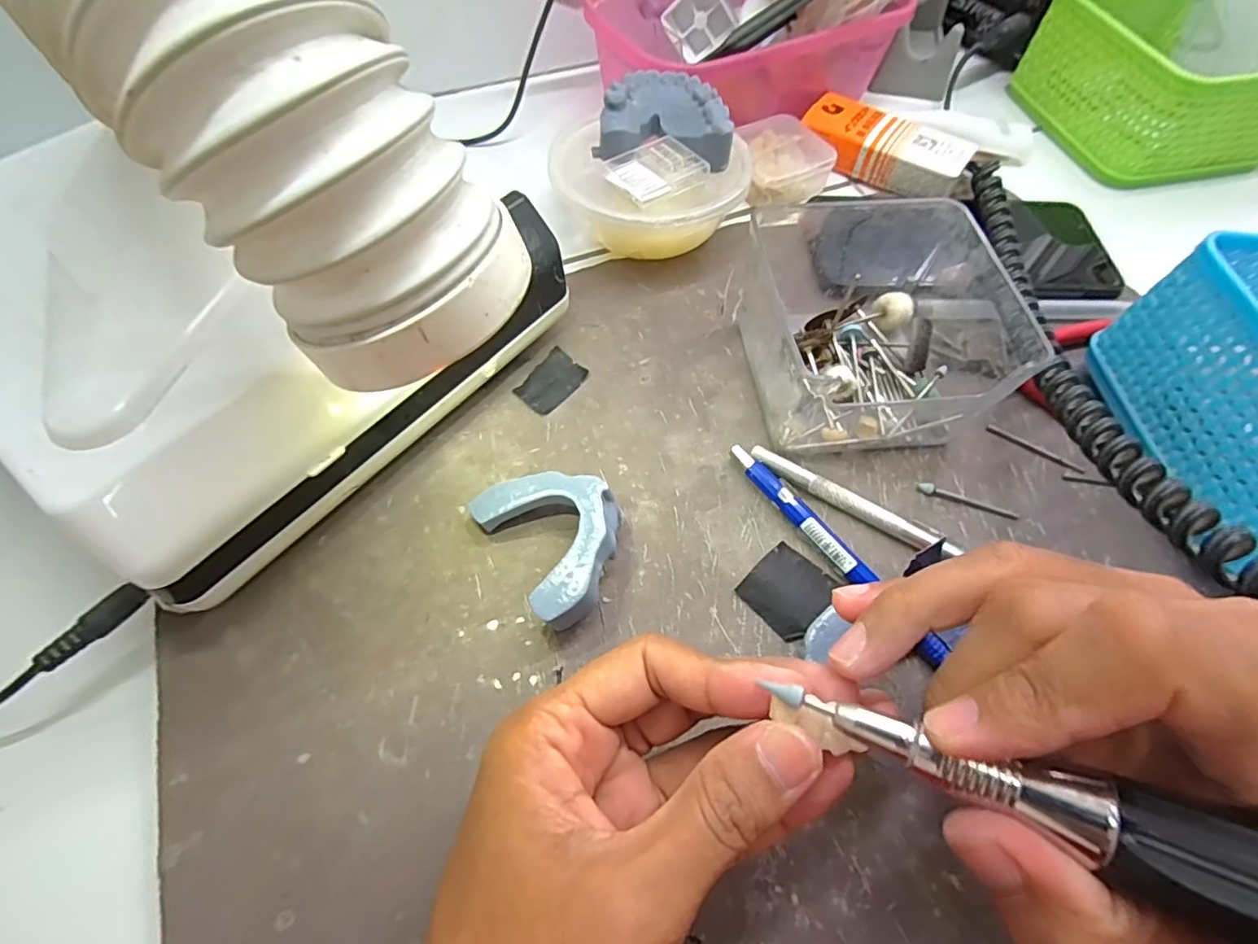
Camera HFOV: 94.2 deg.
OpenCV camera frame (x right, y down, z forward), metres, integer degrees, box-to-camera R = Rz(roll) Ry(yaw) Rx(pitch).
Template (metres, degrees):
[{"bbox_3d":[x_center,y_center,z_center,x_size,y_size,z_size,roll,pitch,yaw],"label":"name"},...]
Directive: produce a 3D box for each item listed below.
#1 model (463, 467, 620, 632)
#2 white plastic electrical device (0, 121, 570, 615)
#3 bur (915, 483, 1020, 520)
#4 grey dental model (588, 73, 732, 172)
[{"bbox_3d":[-0.026,0.024,0.225,0.046,0.025,0.063,-31,66,-18],"label":"model"},{"bbox_3d":[-0.153,-0.073,0.244,0.185,0.079,0.192,36,65,17],"label":"white plastic electrical device"},{"bbox_3d":[0.145,0.012,0.249,0.042,0.004,0.005,16,61,7],"label":"bur"},{"bbox_3d":[0.016,-0.182,0.297,0.064,0.017,0.057,-3,60,-4],"label":"grey dental model"}]

